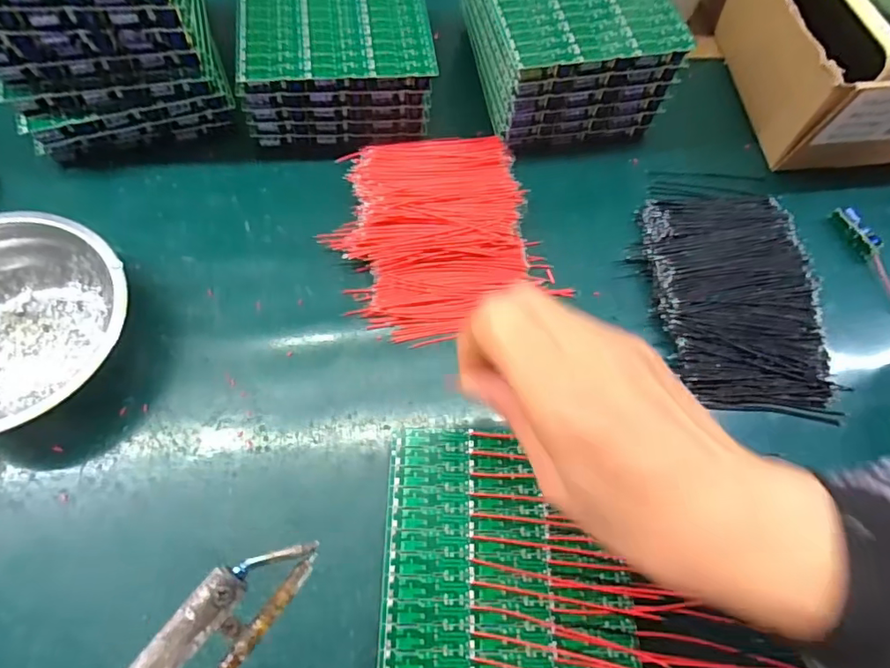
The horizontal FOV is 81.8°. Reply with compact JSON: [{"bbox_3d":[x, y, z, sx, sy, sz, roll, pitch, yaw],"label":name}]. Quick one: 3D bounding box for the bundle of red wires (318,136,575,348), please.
[{"bbox_3d":[-0.005,-0.075,0.345,0.134,0.025,0.148,-14,69,-10],"label":"bundle of red wires"}]

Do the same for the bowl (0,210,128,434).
[{"bbox_3d":[-0.243,-0.005,0.285,0.124,0.046,0.122,2,67,-4],"label":"bowl"}]

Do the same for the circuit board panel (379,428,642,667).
[{"bbox_3d":[0.031,0.126,0.264,0.122,0.015,0.148,2,67,-4],"label":"circuit board panel"}]

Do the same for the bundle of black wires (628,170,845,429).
[{"bbox_3d":[0.192,-0.039,0.347,0.107,0.022,0.187,-1,68,-5],"label":"bundle of black wires"}]

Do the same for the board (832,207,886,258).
[{"bbox_3d":[0.299,-0.075,0.372,0.008,0.014,0.041,-22,71,-13],"label":"board"}]

